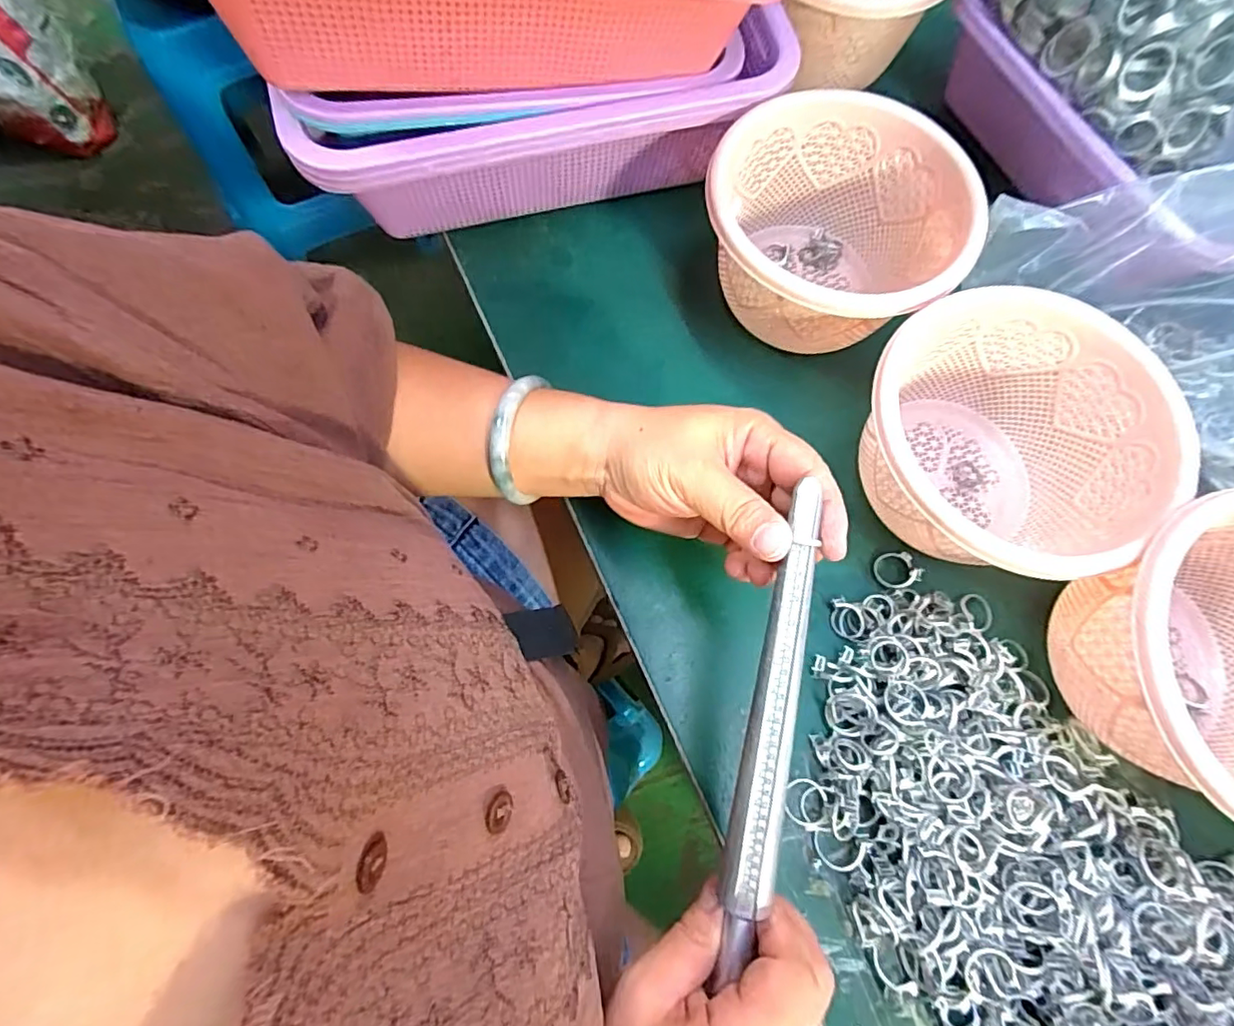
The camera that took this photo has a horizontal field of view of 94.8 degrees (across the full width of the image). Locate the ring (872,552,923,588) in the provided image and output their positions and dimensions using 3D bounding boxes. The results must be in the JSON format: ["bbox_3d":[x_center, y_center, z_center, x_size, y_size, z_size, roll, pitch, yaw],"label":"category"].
[{"bbox_3d":[0.163,0.033,0.332,0.024,0.004,0.022,-6,61,10],"label":"ring"}]

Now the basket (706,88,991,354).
[{"bbox_3d":[0.124,-0.163,0.349,0.139,0.086,0.139,0,73,-2],"label":"basket"}]

